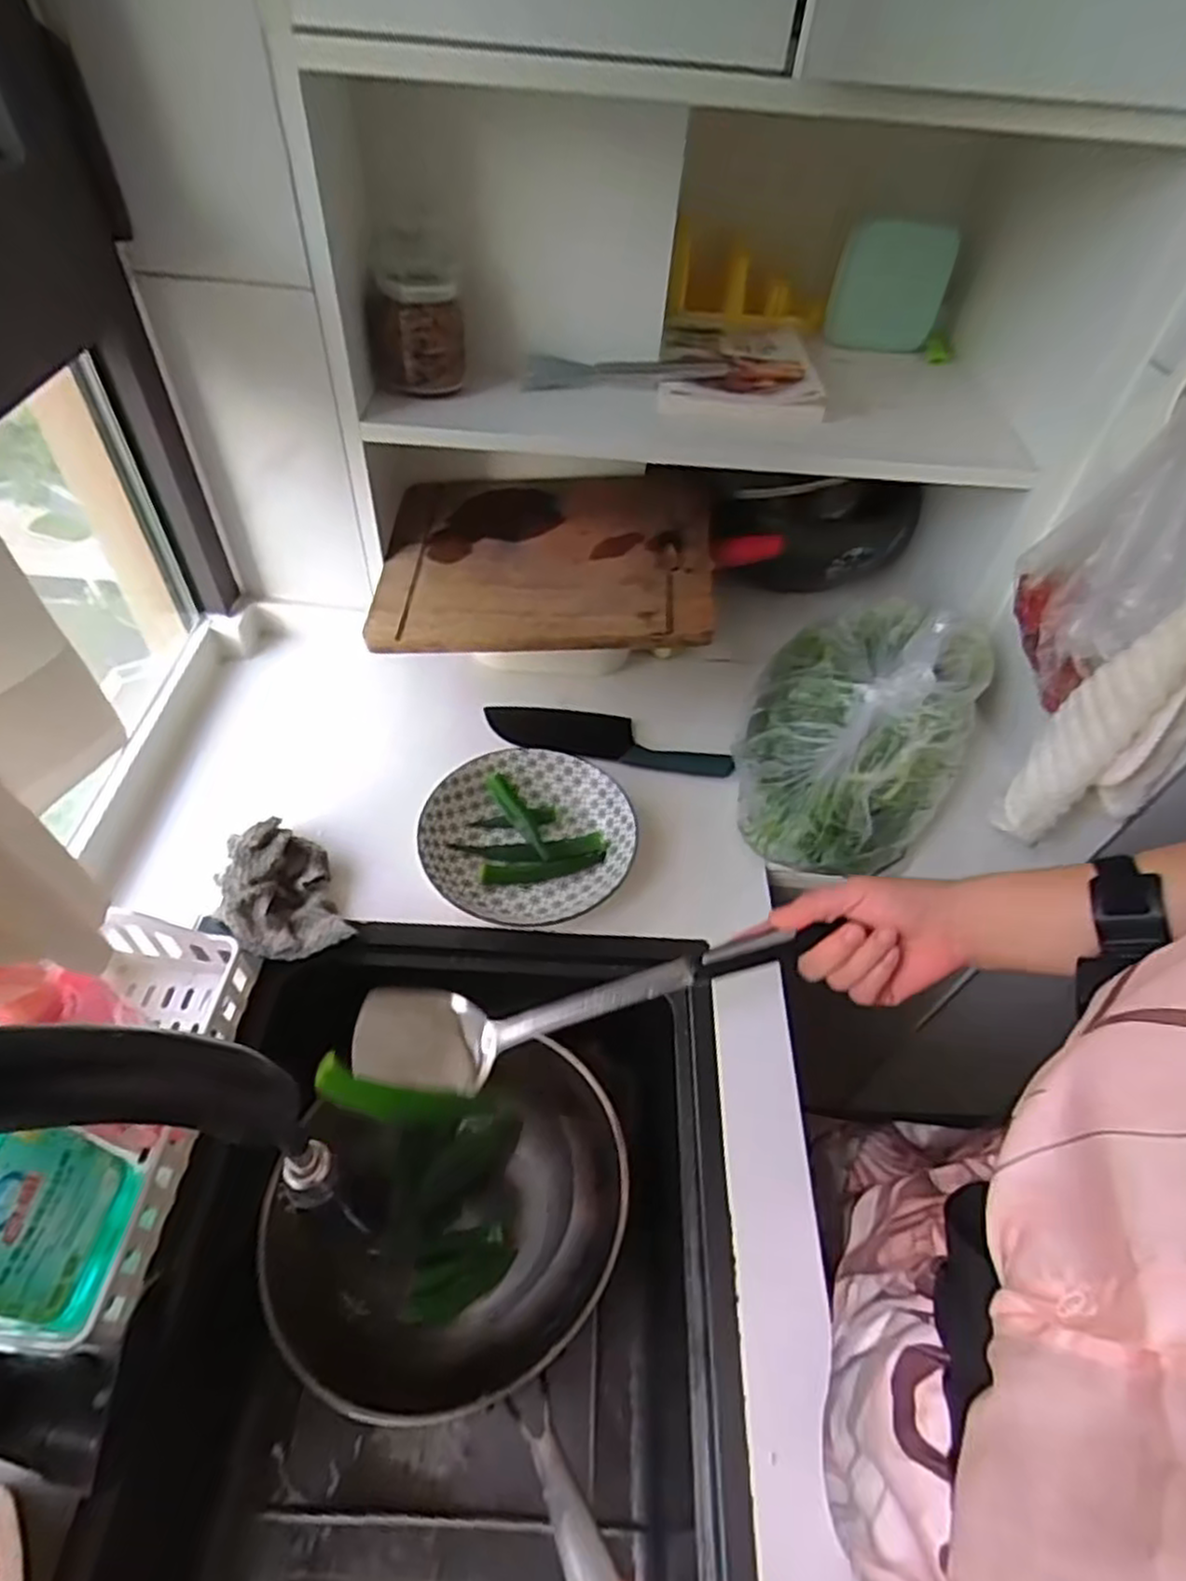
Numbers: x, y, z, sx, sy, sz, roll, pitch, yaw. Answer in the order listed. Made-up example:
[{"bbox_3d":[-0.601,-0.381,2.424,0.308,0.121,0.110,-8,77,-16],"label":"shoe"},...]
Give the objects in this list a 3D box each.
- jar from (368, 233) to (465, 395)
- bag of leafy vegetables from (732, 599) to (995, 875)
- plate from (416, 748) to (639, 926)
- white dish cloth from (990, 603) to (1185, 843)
[{"bbox_3d":[-0.173,-0.464,0.722,0.086,0.114,0.086,-6,51,-9],"label":"jar"},{"bbox_3d":[0.276,-0.081,0.764,0.212,0.115,0.356,24,52,15],"label":"bag of leafy vegetables"},{"bbox_3d":[-0.062,0.046,0.719,0.194,0.056,0.176,2,50,-3],"label":"plate"},{"bbox_3d":[0.440,-0.094,0.563,0.095,0.348,0.088,-32,59,-27],"label":"white dish cloth"}]

